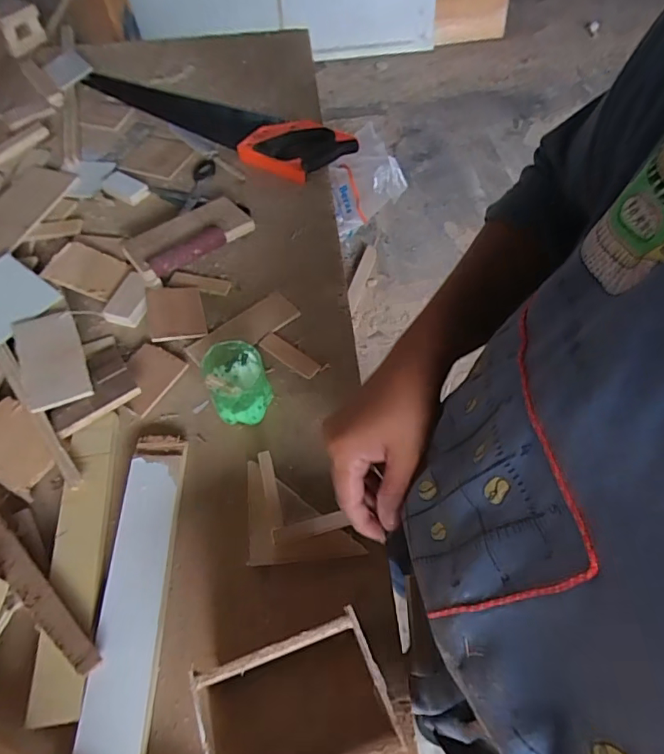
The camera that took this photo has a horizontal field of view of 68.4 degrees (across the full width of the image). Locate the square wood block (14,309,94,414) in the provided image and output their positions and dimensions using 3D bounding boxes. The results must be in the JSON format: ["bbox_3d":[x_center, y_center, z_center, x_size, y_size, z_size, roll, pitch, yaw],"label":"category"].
[{"bbox_3d":[-0.294,-0.021,0.508,0.062,0.007,0.126,-25,58,-12],"label":"square wood block"}]

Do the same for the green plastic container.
[{"bbox_3d":[-0.091,0.011,0.472,0.060,0.071,0.063,-20,60,-14],"label":"green plastic container"}]

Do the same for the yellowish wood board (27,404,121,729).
[{"bbox_3d":[-0.215,0.144,0.415,0.042,0.015,0.247,-9,56,-2],"label":"yellowish wood board"}]

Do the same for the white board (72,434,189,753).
[{"bbox_3d":[-0.159,0.174,0.398,0.051,0.016,0.274,-4,56,2],"label":"white board"}]

